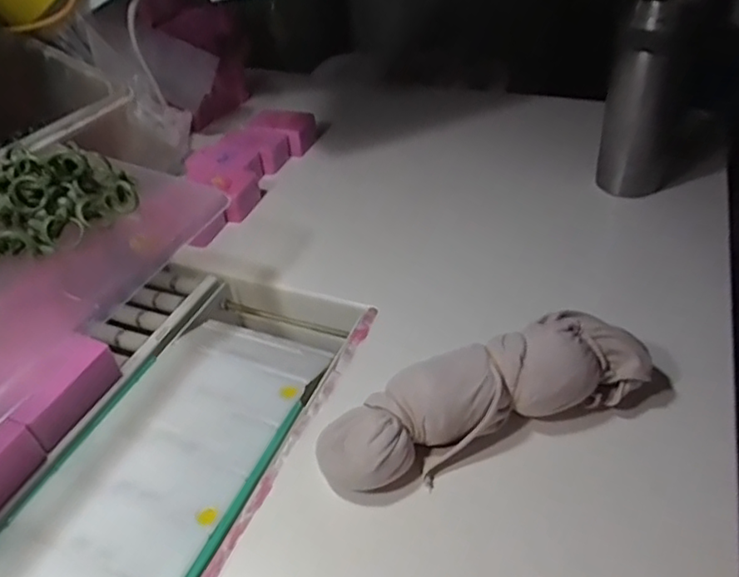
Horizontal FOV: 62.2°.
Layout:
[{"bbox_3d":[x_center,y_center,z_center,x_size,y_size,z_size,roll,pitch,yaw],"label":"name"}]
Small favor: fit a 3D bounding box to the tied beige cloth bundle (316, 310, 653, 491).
[{"bbox_3d":[0.073,0.065,0.379,0.215,0.051,0.059,-15,41,-13],"label":"tied beige cloth bundle"}]

